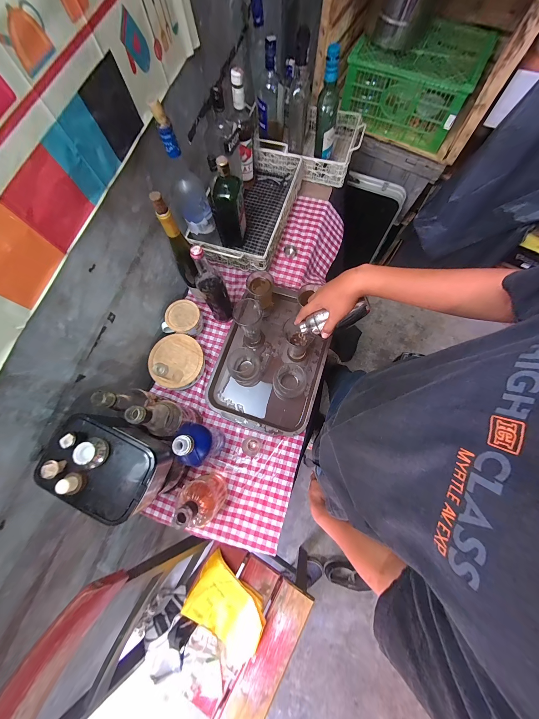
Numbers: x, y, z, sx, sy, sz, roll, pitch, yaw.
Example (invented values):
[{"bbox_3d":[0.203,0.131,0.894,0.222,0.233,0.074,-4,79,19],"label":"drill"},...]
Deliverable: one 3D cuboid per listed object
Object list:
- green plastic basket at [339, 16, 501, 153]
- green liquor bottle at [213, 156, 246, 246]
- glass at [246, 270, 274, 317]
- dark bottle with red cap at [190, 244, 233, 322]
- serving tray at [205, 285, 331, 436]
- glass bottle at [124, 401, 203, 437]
[{"bbox_3d":[0.515,-1.015,0.892,0.400,0.202,0.306,26,77,9],"label":"green plastic basket"},{"bbox_3d":[-0.115,-0.423,0.681,0.087,0.227,0.076,-10,74,-1],"label":"green liquor bottle"},{"bbox_3d":[-0.020,-0.171,0.707,0.065,0.139,0.069,-6,74,1],"label":"glass"},{"bbox_3d":[-0.150,-0.186,0.638,0.062,0.277,0.064,-20,74,-4],"label":"dark bottle with red cap"},{"bbox_3d":[0.010,-0.008,0.732,0.304,0.035,0.420,18,76,7],"label":"serving tray"},{"bbox_3d":[-0.225,0.132,0.555,0.059,0.279,0.077,4,74,3],"label":"glass bottle"}]

